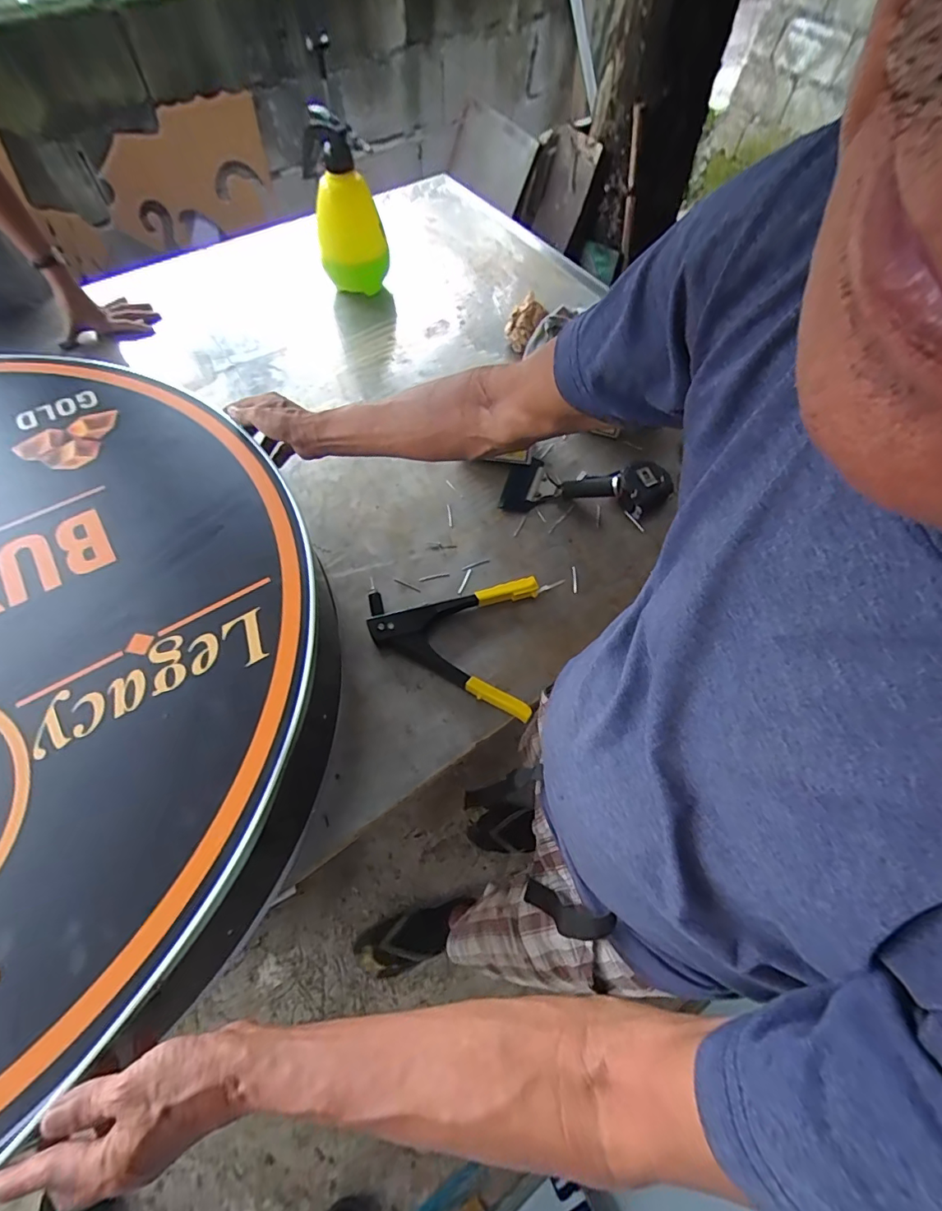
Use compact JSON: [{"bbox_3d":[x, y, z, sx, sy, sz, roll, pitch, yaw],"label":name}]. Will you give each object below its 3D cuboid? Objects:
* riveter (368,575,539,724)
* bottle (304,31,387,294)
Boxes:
[{"bbox_3d":[-0.025,0.049,0.663,0.225,0.028,0.190,1,63,-1],"label":"riveter"},{"bbox_3d":[-0.240,-0.786,0.959,0.130,0.331,0.174,-10,63,-7],"label":"bottle"}]

